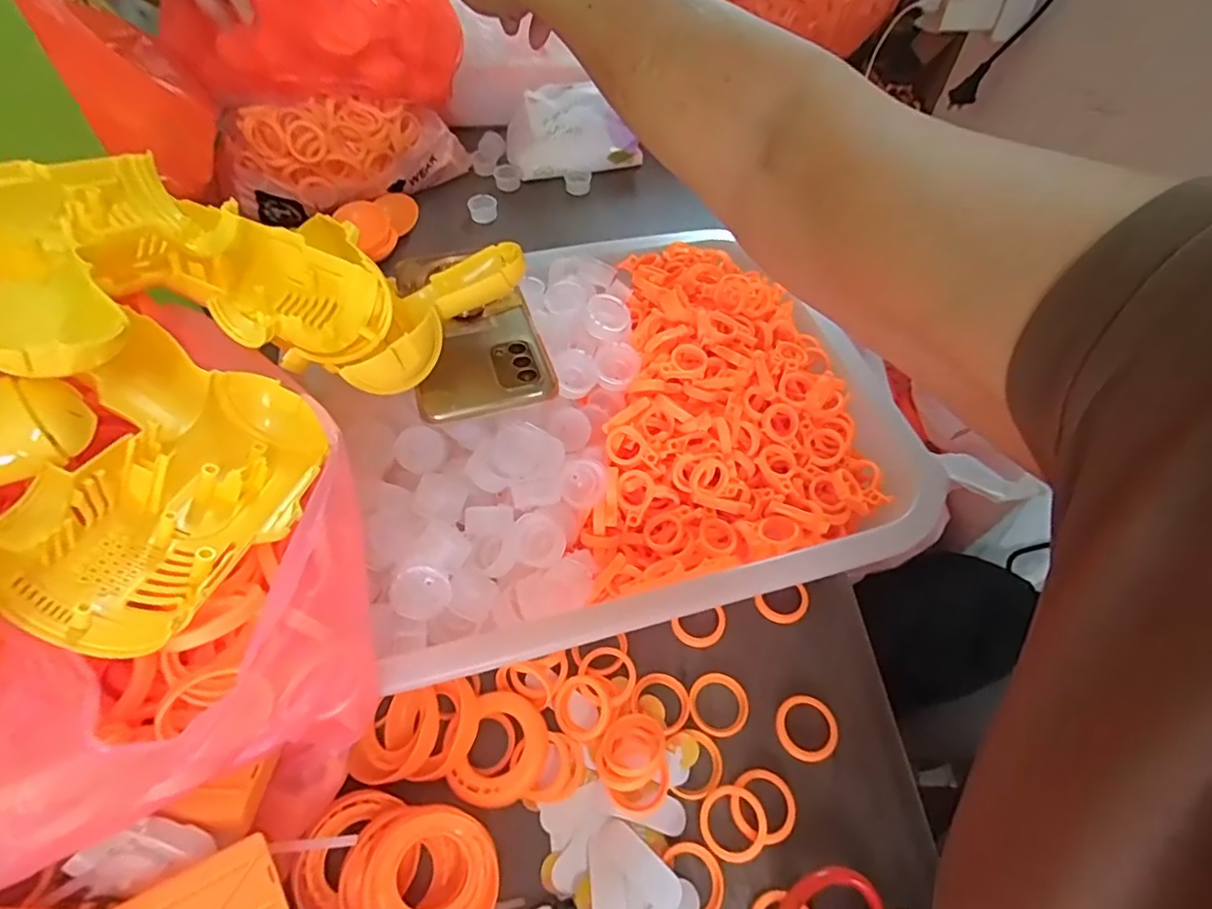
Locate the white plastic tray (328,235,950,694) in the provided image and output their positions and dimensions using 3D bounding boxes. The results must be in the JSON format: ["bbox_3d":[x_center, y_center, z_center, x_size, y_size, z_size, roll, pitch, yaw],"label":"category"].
[{"bbox_3d":[0.014,-0.036,0.386,0.340,0.062,0.293,-12,56,-10],"label":"white plastic tray"}]

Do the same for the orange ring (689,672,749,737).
[{"bbox_3d":[0.068,0.150,0.356,0.035,0.005,0.036,1,55,-2],"label":"orange ring"}]

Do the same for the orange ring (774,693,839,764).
[{"bbox_3d":[0.120,0.162,0.352,0.036,0.004,0.036,1,55,-2],"label":"orange ring"}]

